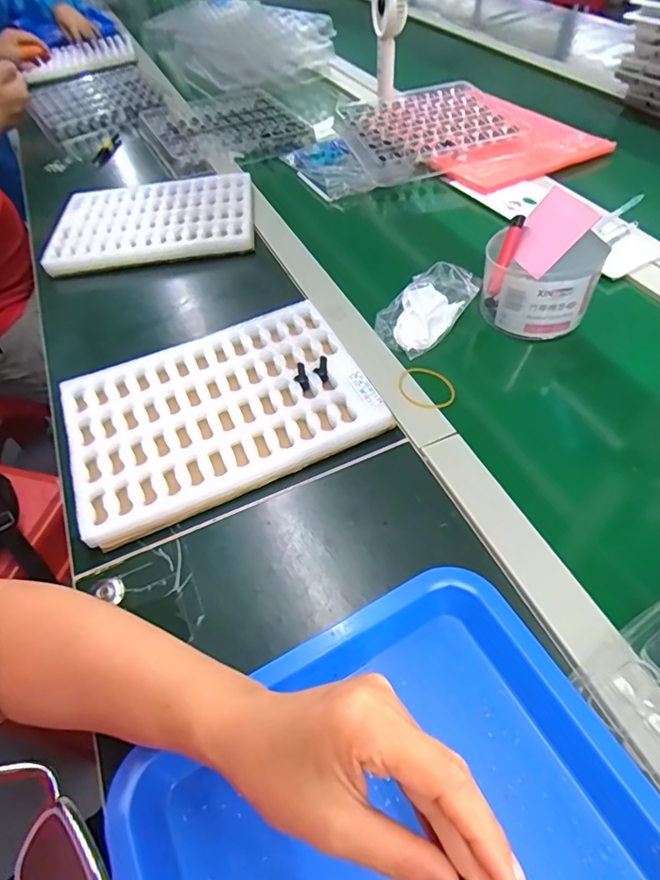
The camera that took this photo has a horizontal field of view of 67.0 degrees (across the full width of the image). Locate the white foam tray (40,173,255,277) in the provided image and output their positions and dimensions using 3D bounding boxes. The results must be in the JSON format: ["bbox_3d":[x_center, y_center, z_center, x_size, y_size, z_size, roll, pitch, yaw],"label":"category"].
[{"bbox_3d":[-0.247,-0.312,0.713,0.273,0.039,0.188,-8,51,-1],"label":"white foam tray"}]

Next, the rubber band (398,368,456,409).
[{"bbox_3d":[0.096,-0.052,0.494,0.060,0.006,0.054,32,55,23],"label":"rubber band"}]

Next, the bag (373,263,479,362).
[{"bbox_3d":[0.104,-0.148,0.547,0.075,0.033,0.125,31,60,26],"label":"bag"}]

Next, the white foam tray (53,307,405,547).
[{"bbox_3d":[-0.105,-0.029,0.475,0.266,0.030,0.189,-22,53,-13],"label":"white foam tray"}]

